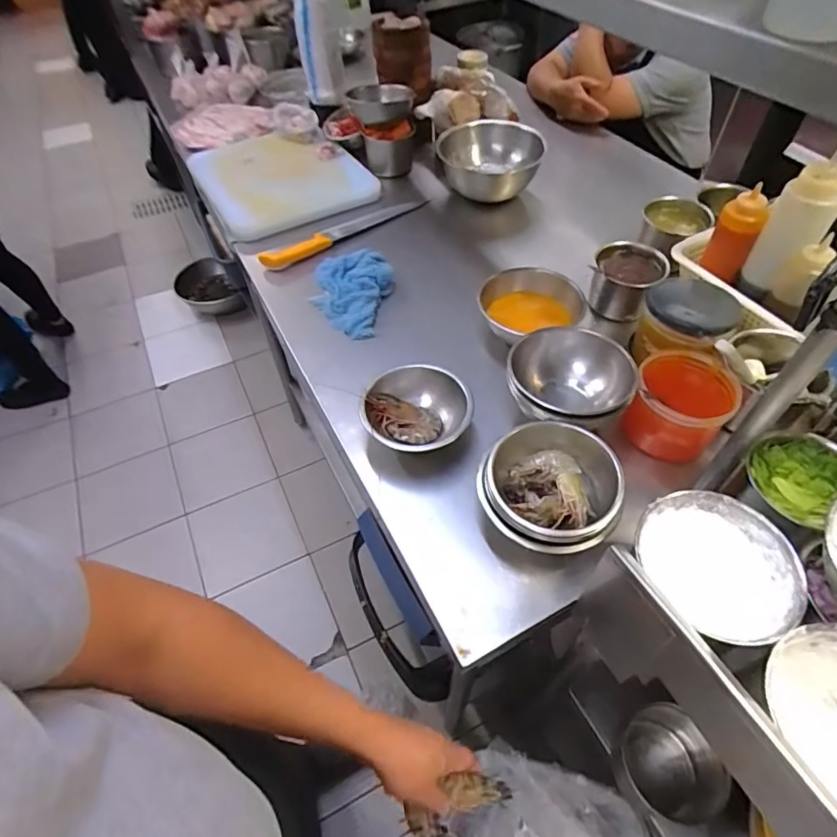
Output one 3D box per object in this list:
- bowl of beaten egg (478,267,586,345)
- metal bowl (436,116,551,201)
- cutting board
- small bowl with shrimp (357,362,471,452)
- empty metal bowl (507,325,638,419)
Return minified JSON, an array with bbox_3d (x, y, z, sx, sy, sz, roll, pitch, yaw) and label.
[{"bbox_3d":[0.176,-0.173,0.869,0.164,0.098,0.152,-1,51,1],"label":"bowl of beaten egg"},{"bbox_3d":[0.156,-0.563,1.145,0.217,0.133,0.217,3,51,4],"label":"metal bowl"},{"bbox_3d":[-0.315,-0.551,1.165,0.339,0.035,0.343,-28,63,-17],"label":"cutting board"},{"bbox_3d":[-0.003,0.000,0.743,0.154,0.083,0.144,-1,51,1],"label":"small bowl with shrimp"},{"bbox_3d":[0.207,-0.045,0.724,0.142,0.100,0.152,-1,51,1],"label":"empty metal bowl"}]

